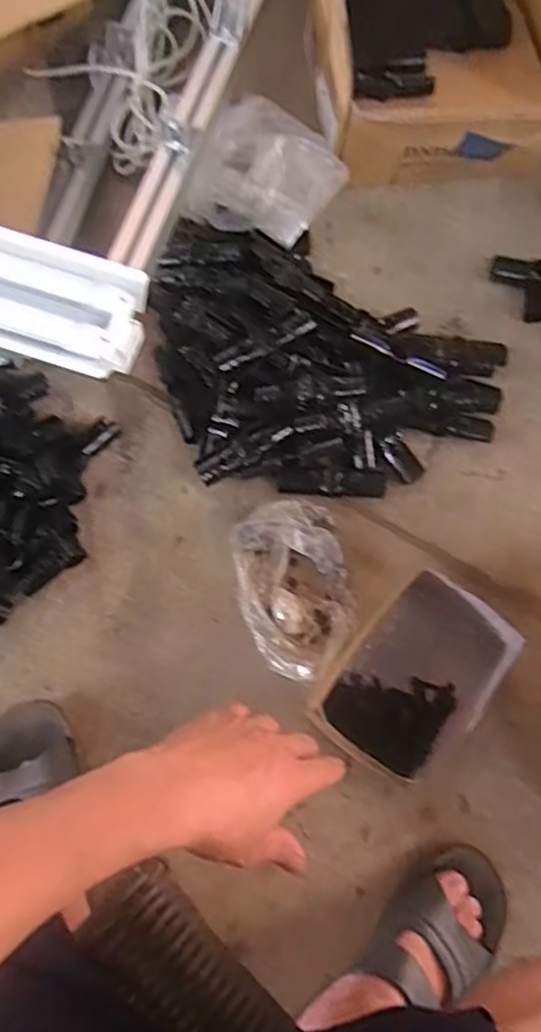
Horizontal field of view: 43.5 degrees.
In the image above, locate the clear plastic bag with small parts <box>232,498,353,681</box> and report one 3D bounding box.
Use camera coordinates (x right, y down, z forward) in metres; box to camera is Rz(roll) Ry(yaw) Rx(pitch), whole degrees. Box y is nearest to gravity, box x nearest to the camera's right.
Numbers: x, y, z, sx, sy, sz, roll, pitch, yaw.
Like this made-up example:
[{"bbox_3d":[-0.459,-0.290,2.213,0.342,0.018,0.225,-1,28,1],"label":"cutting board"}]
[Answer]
[{"bbox_3d":[0.028,0.079,0.766,0.125,0.040,0.203,-7,73,-5],"label":"clear plastic bag with small parts"}]

